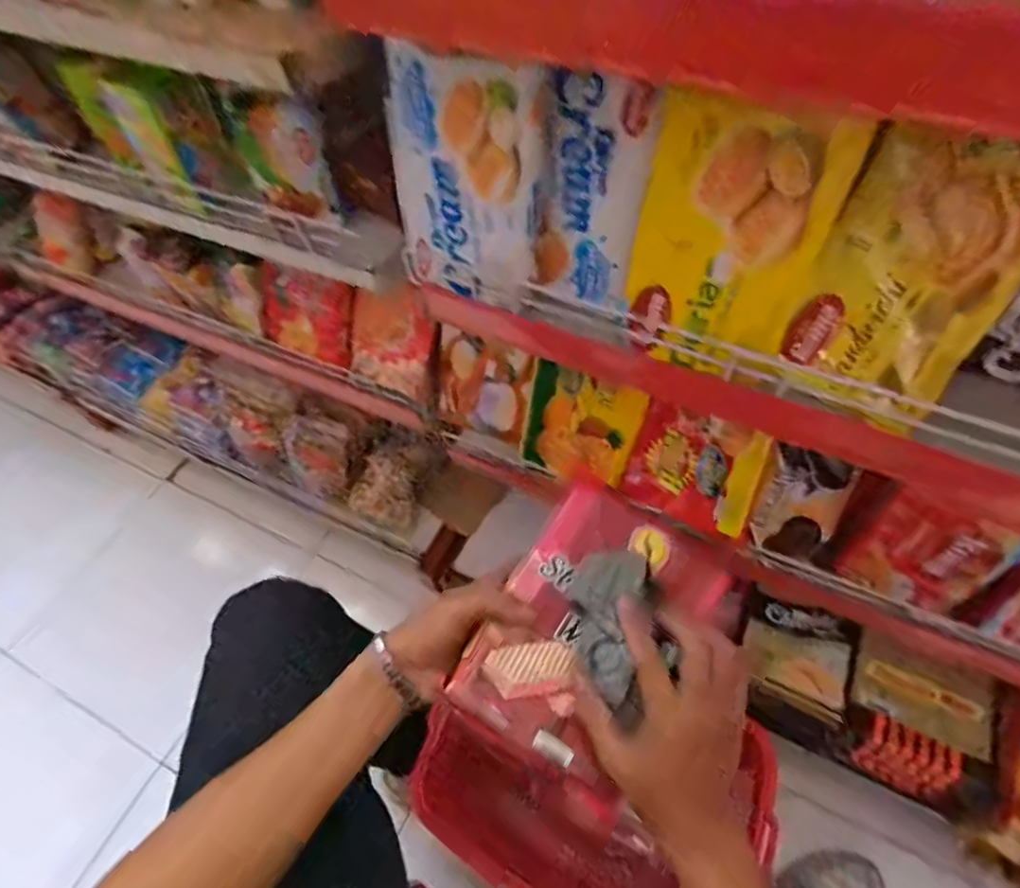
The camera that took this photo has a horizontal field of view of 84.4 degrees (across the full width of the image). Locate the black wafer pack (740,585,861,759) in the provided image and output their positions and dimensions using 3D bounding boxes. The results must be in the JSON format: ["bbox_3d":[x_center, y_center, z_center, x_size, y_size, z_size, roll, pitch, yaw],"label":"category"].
[{"bbox_3d":[0.373,0.290,0.736,0.126,0.047,0.165,18,59,16],"label":"black wafer pack"}]

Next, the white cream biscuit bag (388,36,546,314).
[{"bbox_3d":[-0.039,-0.199,0.454,0.129,0.192,0.033,27,62,20],"label":"white cream biscuit bag"}]

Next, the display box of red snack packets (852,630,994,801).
[{"bbox_3d":[0.501,0.338,0.692,0.152,0.062,0.153,17,59,15],"label":"display box of red snack packets"}]

